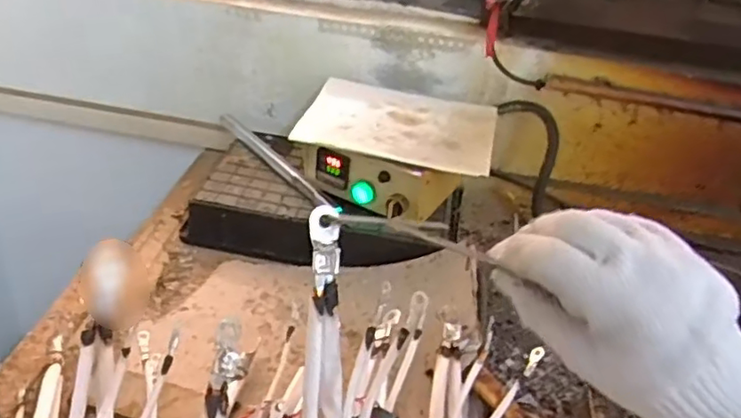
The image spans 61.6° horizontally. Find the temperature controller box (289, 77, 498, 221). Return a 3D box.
[{"bbox_3d":[0.038,-0.092,0.883,0.249,0.093,0.246,12,34,7],"label":"temperature controller box"}]

